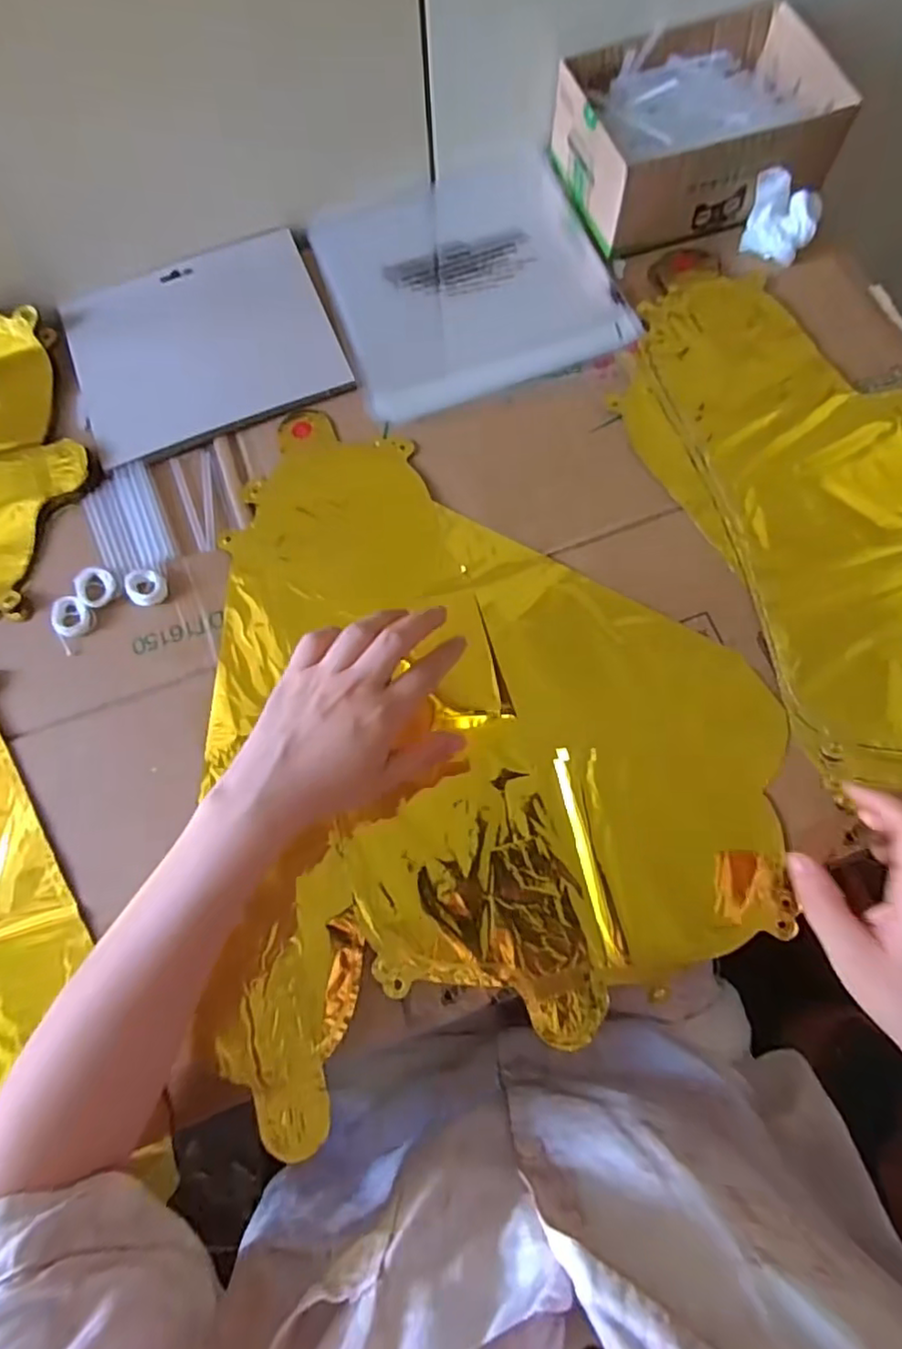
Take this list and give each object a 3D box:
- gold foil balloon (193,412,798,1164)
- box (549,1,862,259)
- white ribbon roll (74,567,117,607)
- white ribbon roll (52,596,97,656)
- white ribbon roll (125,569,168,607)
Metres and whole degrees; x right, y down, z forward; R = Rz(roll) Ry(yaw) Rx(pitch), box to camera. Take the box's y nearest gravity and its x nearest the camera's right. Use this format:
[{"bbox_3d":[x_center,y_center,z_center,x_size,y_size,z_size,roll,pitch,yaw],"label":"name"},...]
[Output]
[{"bbox_3d":[0.023,0.036,0.411,0.346,0.029,0.420,-1,73,2],"label":"gold foil balloon"},{"bbox_3d":[0.190,-0.425,0.497,0.190,0.065,0.151,-21,75,-4],"label":"box"},{"bbox_3d":[-0.242,-0.060,0.431,0.025,0.006,0.028,-32,76,-6],"label":"white ribbon roll"},{"bbox_3d":[-0.253,-0.036,0.427,0.027,0.006,0.037,-30,75,-6],"label":"white ribbon roll"},{"bbox_3d":[-0.208,-0.060,0.432,0.027,0.005,0.026,-1,74,2],"label":"white ribbon roll"}]

